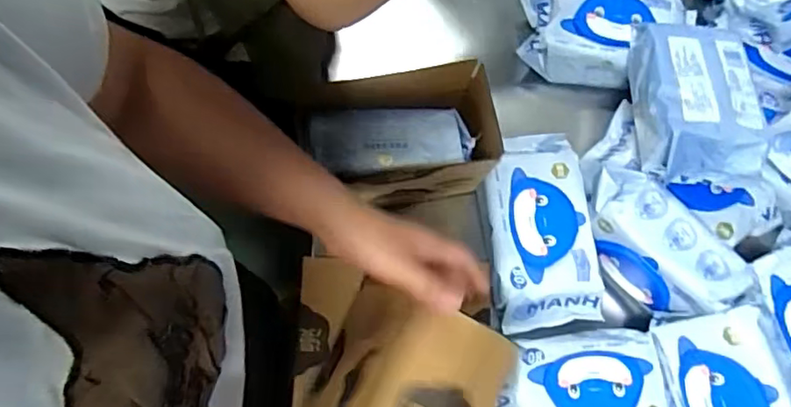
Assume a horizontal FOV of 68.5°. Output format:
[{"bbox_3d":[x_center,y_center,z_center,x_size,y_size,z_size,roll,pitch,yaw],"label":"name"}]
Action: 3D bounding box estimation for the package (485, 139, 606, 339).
[{"bbox_3d":[0.158,0.027,0.648,0.108,0.049,0.214,-7,73,-2],"label":"package"}]

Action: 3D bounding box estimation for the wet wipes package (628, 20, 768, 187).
[{"bbox_3d":[0.314,-0.112,0.617,0.111,0.070,0.181,-1,73,-1],"label":"wet wipes package"}]

